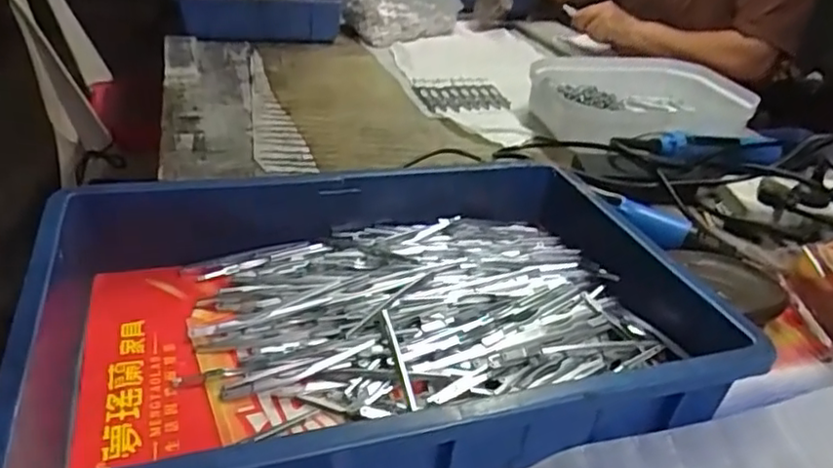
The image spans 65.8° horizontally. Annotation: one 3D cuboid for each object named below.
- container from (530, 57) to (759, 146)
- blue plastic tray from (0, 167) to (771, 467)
[{"bbox_3d":[0.282,-0.170,0.860,0.252,0.080,0.191,-2,32,-15],"label":"container"},{"bbox_3d":[-0.014,0.050,0.455,0.450,0.078,0.284,-5,33,-19],"label":"blue plastic tray"}]

